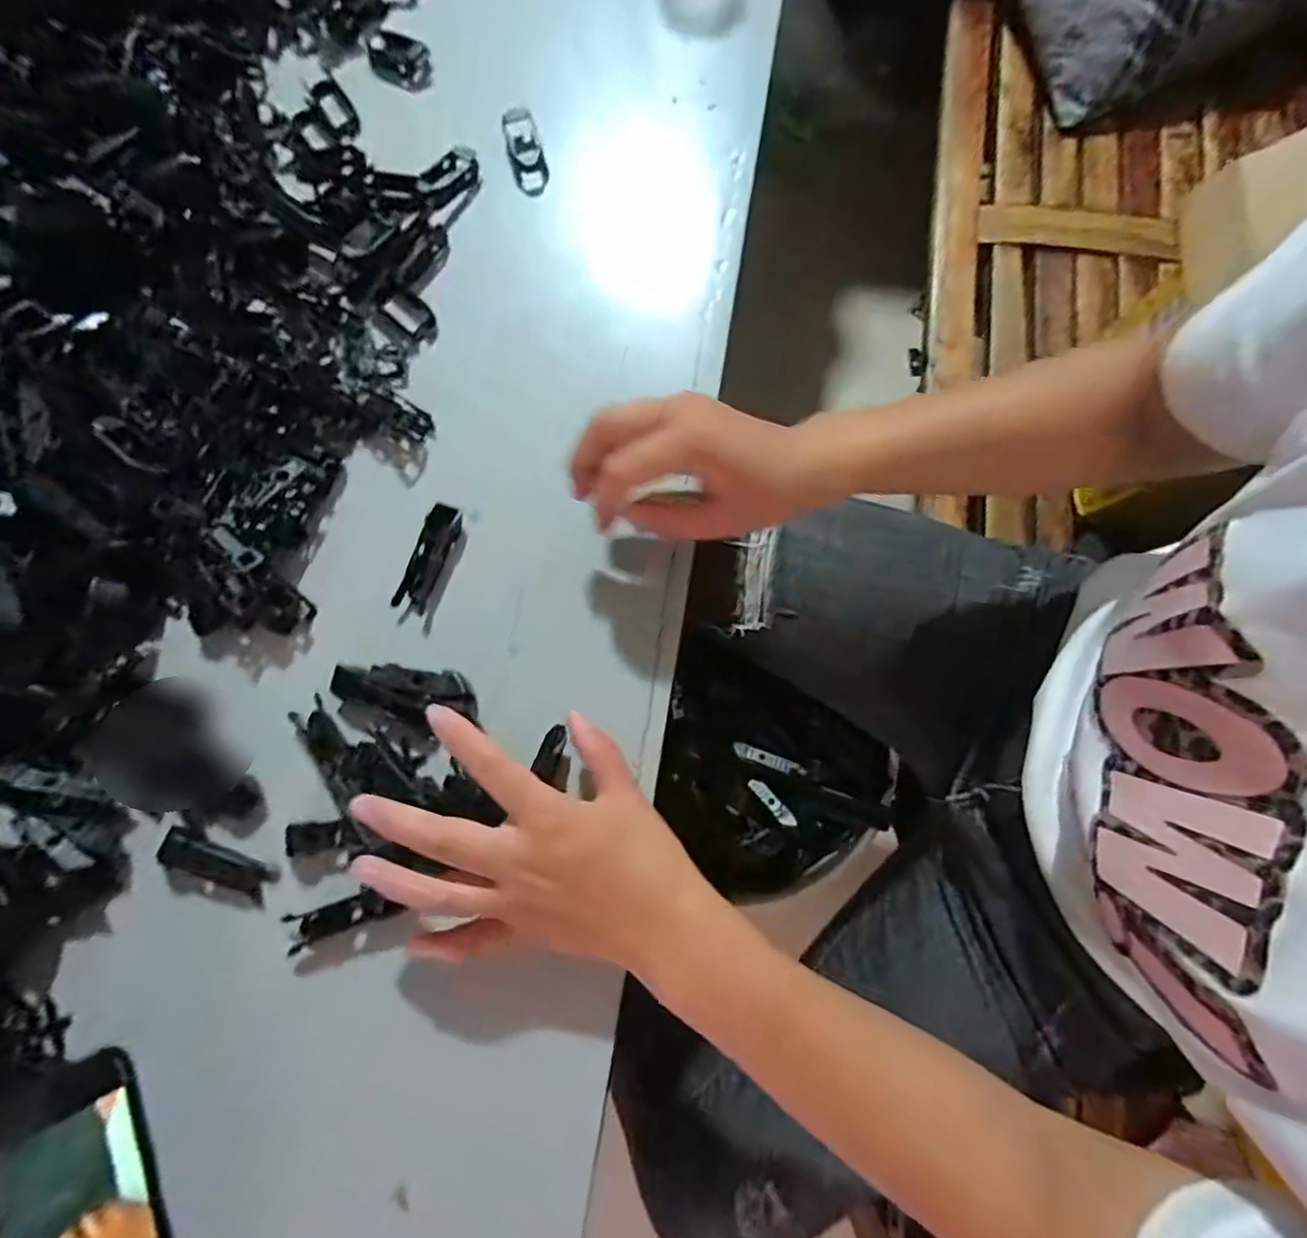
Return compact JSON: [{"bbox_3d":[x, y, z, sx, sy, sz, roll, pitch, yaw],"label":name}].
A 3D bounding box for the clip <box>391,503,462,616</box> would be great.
[{"bbox_3d":[-0.135,-0.036,0.383,0.019,0.013,0.066,17,81,7],"label":"clip"}]

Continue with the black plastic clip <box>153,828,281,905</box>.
[{"bbox_3d":[-0.239,0.134,0.346,0.062,0.011,0.019,22,81,8],"label":"black plastic clip"}]

